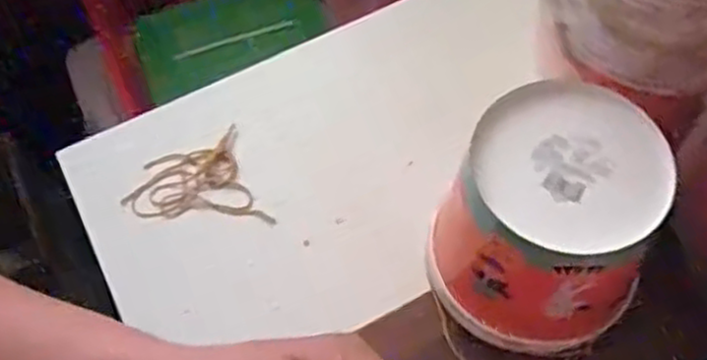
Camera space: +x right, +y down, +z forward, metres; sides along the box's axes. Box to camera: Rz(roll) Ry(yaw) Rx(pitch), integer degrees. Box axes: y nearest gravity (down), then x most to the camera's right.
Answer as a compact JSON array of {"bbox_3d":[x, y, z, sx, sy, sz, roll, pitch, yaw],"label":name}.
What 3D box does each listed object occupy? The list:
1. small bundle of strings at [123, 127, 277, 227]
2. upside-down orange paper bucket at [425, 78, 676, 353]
[{"bbox_3d":[-0.142,0.008,0.636,0.109,0.012,0.100,-19,62,-6],"label":"small bundle of strings"},{"bbox_3d":[0.140,0.033,0.532,0.134,0.157,0.141,-2,62,3],"label":"upside-down orange paper bucket"}]

